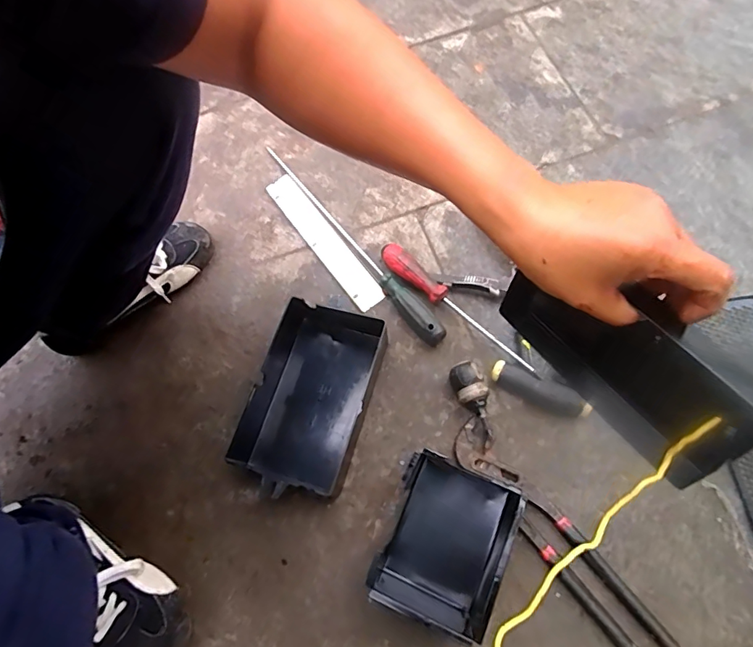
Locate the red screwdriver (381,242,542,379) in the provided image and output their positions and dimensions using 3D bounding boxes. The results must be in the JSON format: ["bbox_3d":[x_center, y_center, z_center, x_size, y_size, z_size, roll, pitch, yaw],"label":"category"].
[{"bbox_3d":[0.103,-0.020,0.591,0.250,0.029,0.029,40,77,16],"label":"red screwdriver"}]

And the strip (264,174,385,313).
[{"bbox_3d":[-0.076,-0.120,0.655,0.041,0.009,0.250,-35,72,-9],"label":"strip"}]

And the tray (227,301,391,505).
[{"bbox_3d":[-0.083,0.079,0.550,0.142,0.068,0.214,15,72,9],"label":"tray"}]

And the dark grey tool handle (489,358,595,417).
[{"bbox_3d":[0.193,0.079,0.553,0.114,0.022,0.031,27,74,13],"label":"dark grey tool handle"}]

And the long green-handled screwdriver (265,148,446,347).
[{"bbox_3d":[-0.043,-0.124,0.640,0.027,0.028,0.393,-36,72,-9],"label":"long green-handled screwdriver"}]

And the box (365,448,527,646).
[{"bbox_3d":[0.070,0.223,0.475,0.119,0.083,0.158,19,72,11],"label":"box"}]

